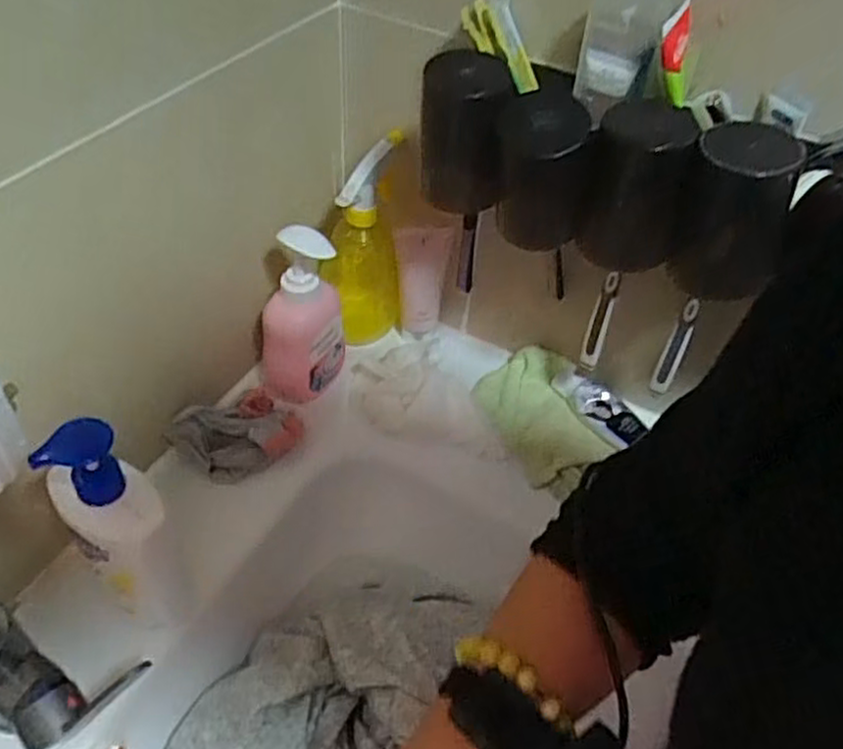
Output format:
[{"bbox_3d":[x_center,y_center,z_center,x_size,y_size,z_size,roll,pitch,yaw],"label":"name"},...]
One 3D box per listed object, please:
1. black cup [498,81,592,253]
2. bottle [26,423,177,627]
[{"bbox_3d":[0.083,-0.139,0.522,0.060,0.097,0.062,5,46,0],"label":"black cup"},{"bbox_3d":[-0.206,0.106,0.510,0.059,0.158,0.072,-27,54,-27],"label":"bottle"}]

